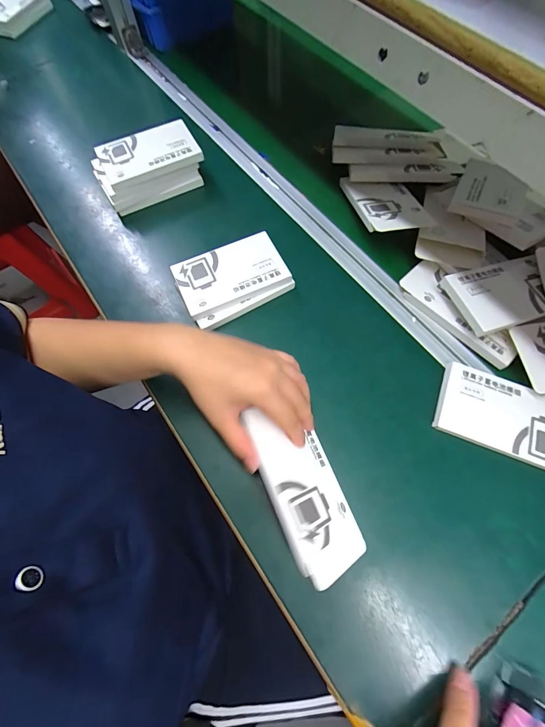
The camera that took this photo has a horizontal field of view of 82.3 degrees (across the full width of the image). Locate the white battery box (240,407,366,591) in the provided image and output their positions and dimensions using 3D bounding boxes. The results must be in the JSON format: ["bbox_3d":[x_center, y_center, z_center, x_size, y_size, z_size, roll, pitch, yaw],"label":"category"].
[{"bbox_3d":[0.031,0.113,0.294,0.083,0.013,0.150,-6,64,-46],"label":"white battery box"}]

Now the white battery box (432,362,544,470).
[{"bbox_3d":[0.261,0.061,0.343,0.149,0.014,0.081,21,70,9],"label":"white battery box"}]

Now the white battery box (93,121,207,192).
[{"bbox_3d":[-0.179,-0.305,0.451,0.136,0.022,0.078,-25,70,-9],"label":"white battery box"}]

